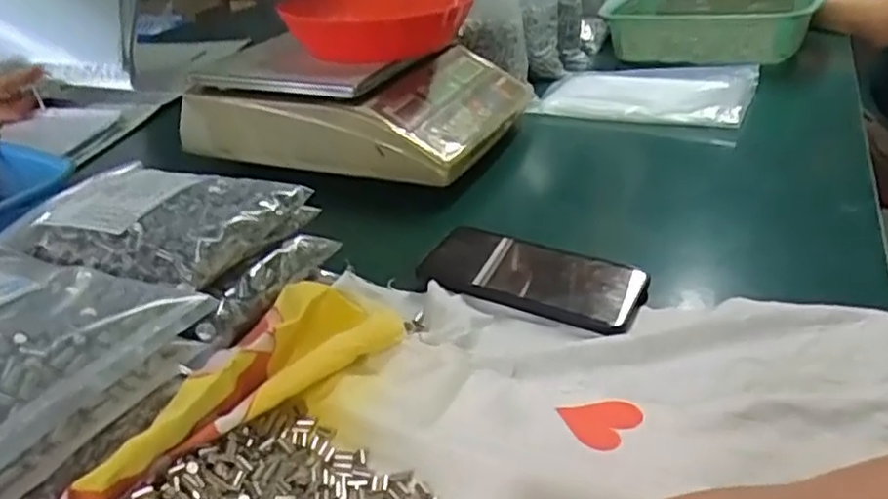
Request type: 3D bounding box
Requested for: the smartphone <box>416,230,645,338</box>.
[{"bbox_3d":[0.064,0.016,0.533,0.171,0.016,0.077,14,34,27],"label":"smartphone"}]

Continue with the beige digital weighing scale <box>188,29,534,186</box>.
[{"bbox_3d":[-0.086,-0.181,0.802,0.316,0.088,0.260,10,33,22],"label":"beige digital weighing scale"}]

